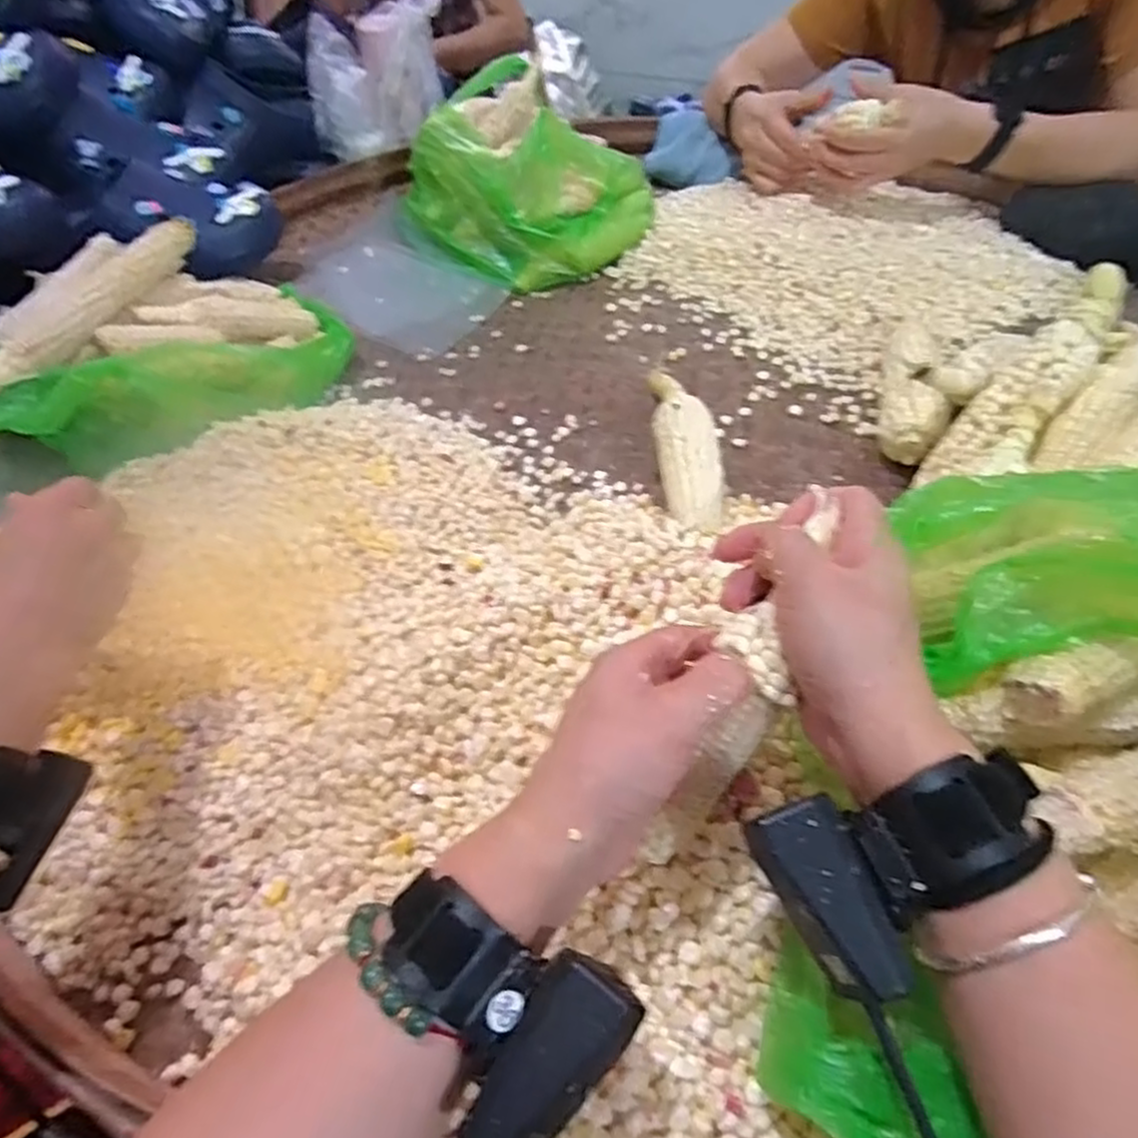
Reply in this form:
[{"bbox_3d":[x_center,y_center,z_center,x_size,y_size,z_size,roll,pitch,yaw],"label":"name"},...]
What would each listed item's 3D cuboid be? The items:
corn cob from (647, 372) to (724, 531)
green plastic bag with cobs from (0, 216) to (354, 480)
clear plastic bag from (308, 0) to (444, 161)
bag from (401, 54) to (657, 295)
[{"bbox_3d":[0.094,-0.099,0.598,0.045,0.048,0.220,-4,47,3],"label":"corn cob"},{"bbox_3d":[-0.405,-0.215,0.719,0.361,0.148,0.205,-34,53,-23],"label":"green plastic bag with cobs"},{"bbox_3d":[-0.273,-0.700,1.064,0.195,0.156,0.141,-14,48,-6],"label":"clear plastic bag"},{"bbox_3d":[-0.074,-0.503,0.934,0.250,0.145,0.338,-30,51,-19],"label":"bag"}]

